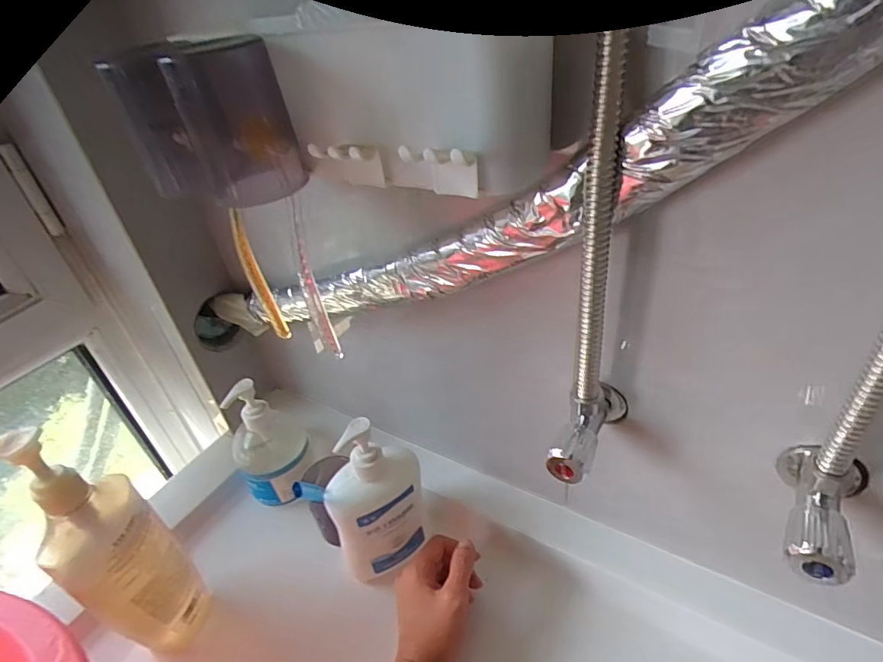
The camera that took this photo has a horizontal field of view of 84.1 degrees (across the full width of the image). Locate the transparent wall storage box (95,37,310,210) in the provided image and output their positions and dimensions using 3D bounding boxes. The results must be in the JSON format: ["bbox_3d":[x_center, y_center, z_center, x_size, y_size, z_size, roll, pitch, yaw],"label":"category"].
[{"bbox_3d":[-0.145,-0.126,0.308,0.093,0.092,0.058,15,42,27],"label":"transparent wall storage box"}]

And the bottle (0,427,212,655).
[{"bbox_3d":[-0.279,0.184,0.416,0.058,0.261,0.074,20,44,32],"label":"bottle"}]

